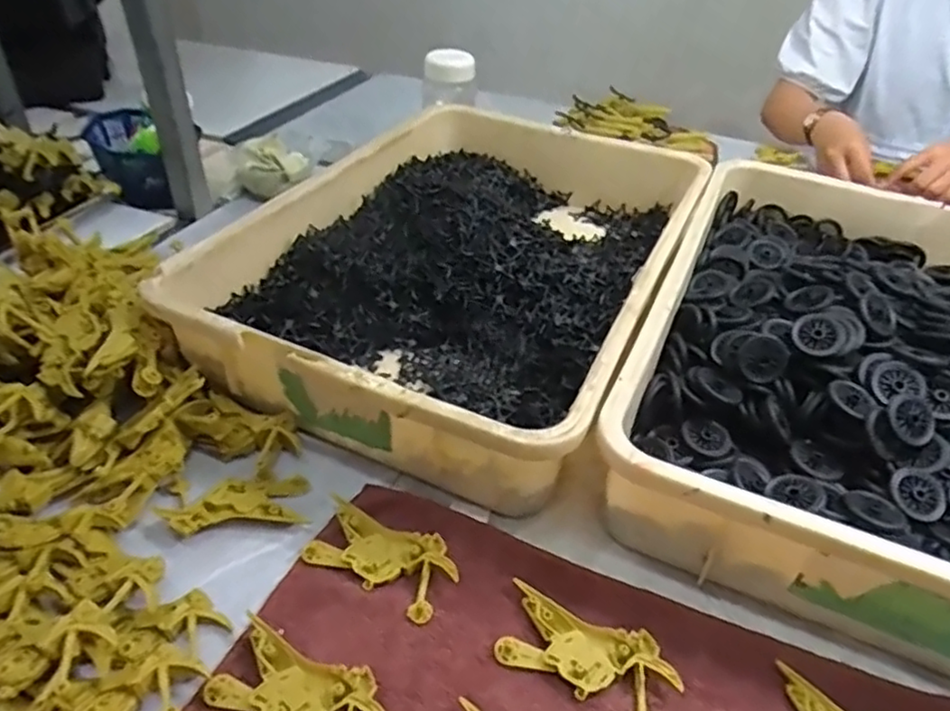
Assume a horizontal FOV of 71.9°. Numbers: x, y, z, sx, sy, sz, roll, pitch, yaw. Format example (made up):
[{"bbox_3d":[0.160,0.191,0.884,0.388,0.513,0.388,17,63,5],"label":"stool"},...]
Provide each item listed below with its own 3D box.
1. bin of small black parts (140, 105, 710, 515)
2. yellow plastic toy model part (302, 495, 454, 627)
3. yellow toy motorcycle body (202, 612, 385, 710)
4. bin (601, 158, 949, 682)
[{"bbox_3d":[0.005,-0.102,0.648,0.352,0.091,0.517,18,41,18],"label":"bin of small black parts"},{"bbox_3d":[-0.061,0.129,0.429,0.101,0.011,0.052,21,43,22],"label":"yellow plastic toy model part"},{"bbox_3d":[-0.095,0.185,0.357,0.097,0.011,0.052,21,42,21],"label":"yellow toy motorcycle body"},{"bbox_3d":[0.330,0.001,0.542,0.349,0.089,0.505,17,41,17],"label":"bin"}]

